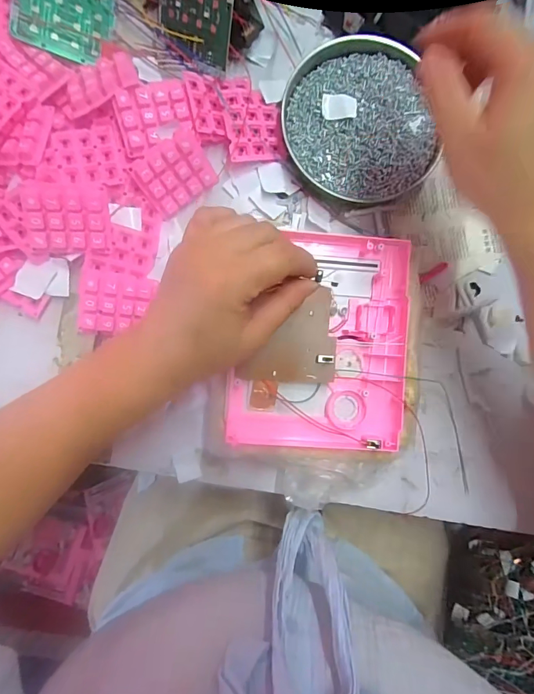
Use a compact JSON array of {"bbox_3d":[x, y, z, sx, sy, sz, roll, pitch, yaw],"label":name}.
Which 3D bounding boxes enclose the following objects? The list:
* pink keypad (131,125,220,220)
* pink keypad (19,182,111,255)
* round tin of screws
[{"bbox_3d":[-0.074,-0.141,0.324,0.060,0.008,0.046,-37,118,-3],"label":"pink keypad"},{"bbox_3d":[-0.151,-0.095,0.297,0.061,0.011,0.050,2,117,-8],"label":"pink keypad"},{"bbox_3d":[0.075,-0.191,0.335,0.117,0.022,0.136,-13,91,-2],"label":"round tin of screws"}]

